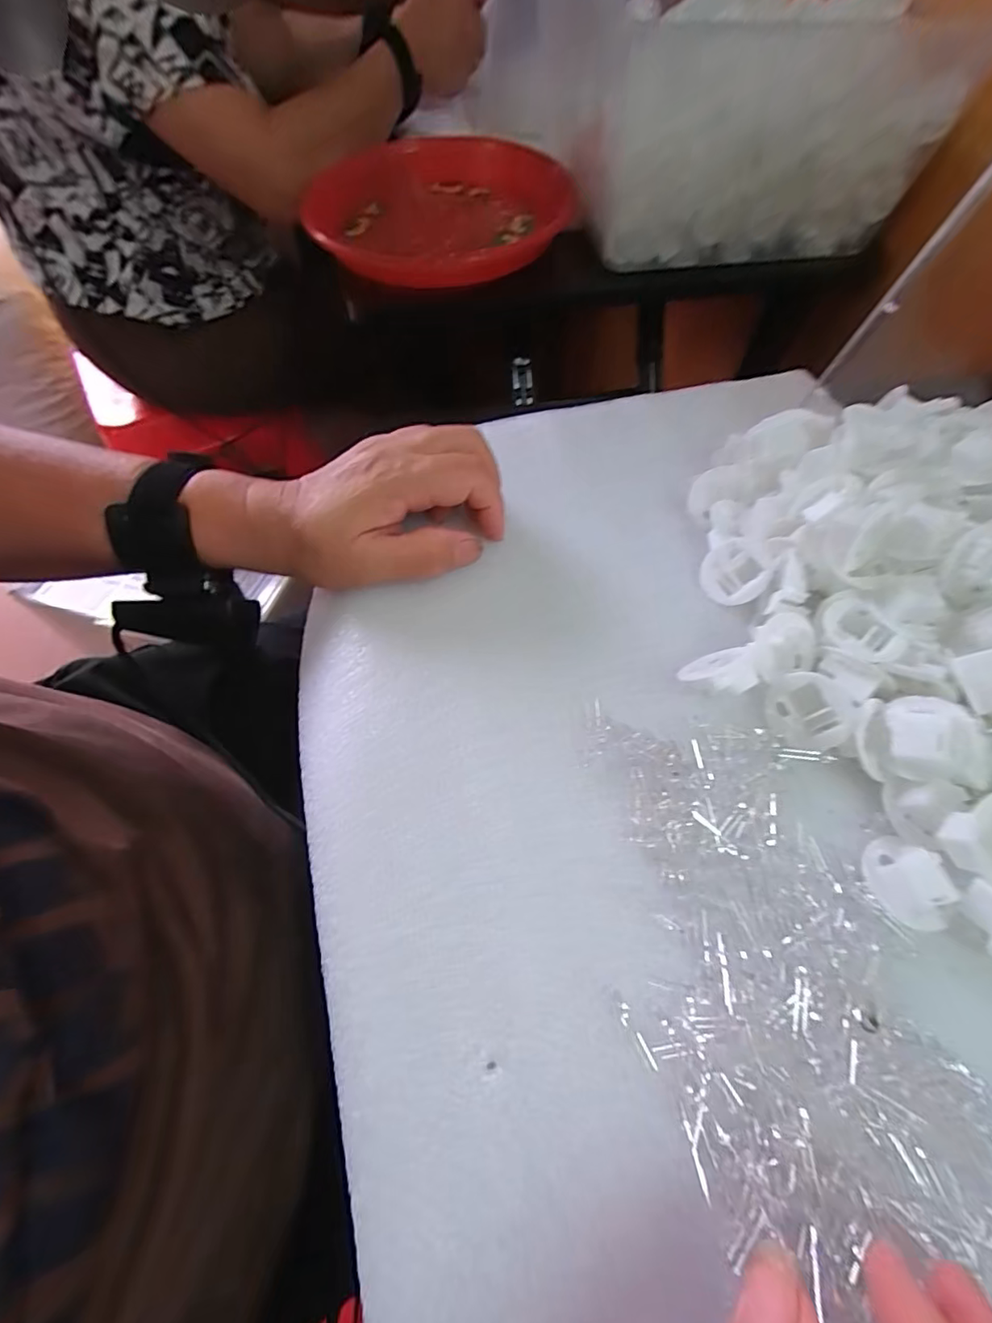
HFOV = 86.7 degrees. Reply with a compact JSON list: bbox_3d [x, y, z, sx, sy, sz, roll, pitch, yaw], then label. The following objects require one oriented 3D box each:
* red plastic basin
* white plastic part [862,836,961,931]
[{"bbox_3d":[-0.049,-0.400,0.479,0.202,0.068,0.215,0,60,0],"label":"red plastic basin"},{"bbox_3d":[0.152,0.080,0.191,0.025,0.013,0.031,-10,60,-6],"label":"white plastic part"}]

